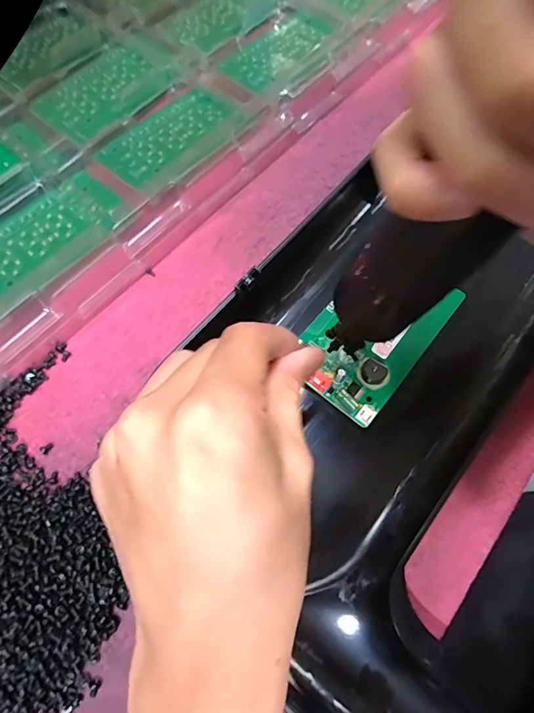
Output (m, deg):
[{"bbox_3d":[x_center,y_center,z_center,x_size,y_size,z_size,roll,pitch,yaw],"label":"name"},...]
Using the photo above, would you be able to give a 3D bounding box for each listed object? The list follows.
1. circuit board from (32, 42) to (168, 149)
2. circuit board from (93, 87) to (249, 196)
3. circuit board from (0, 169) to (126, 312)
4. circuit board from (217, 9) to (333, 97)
[{"bbox_3d":[-0.118,-0.189,0.315,0.064,0.004,0.087,40,70,15],"label":"circuit board"},{"bbox_3d":[-0.064,-0.149,0.299,0.095,0.008,0.058,-37,71,-17],"label":"circuit board"},{"bbox_3d":[-0.138,-0.072,0.267,0.104,0.004,0.057,-41,71,-17],"label":"circuit board"},{"bbox_3d":[0.010,-0.241,0.343,0.050,0.005,0.103,35,68,11],"label":"circuit board"}]

